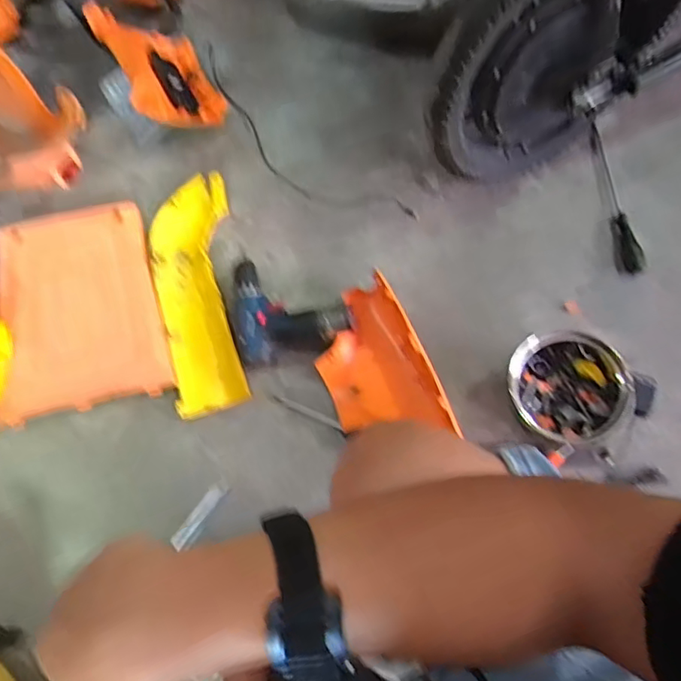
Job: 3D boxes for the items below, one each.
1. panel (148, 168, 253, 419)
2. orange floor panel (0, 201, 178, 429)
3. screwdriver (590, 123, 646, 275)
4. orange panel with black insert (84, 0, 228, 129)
[{"bbox_3d":[-0.236,-0.080,0.907,0.132,0.036,0.404,-9,73,-4],"label":"panel"},{"bbox_3d":[-0.423,-0.059,0.886,0.257,0.013,0.339,-13,73,-5],"label":"orange floor panel"},{"bbox_3d":[0.490,-0.253,0.978,0.035,0.030,0.296,-4,73,-2],"label":"screwdriver"},{"bbox_3d":[-0.328,-0.486,0.997,0.181,0.063,0.242,-12,66,-49],"label":"orange panel with black insert"}]

